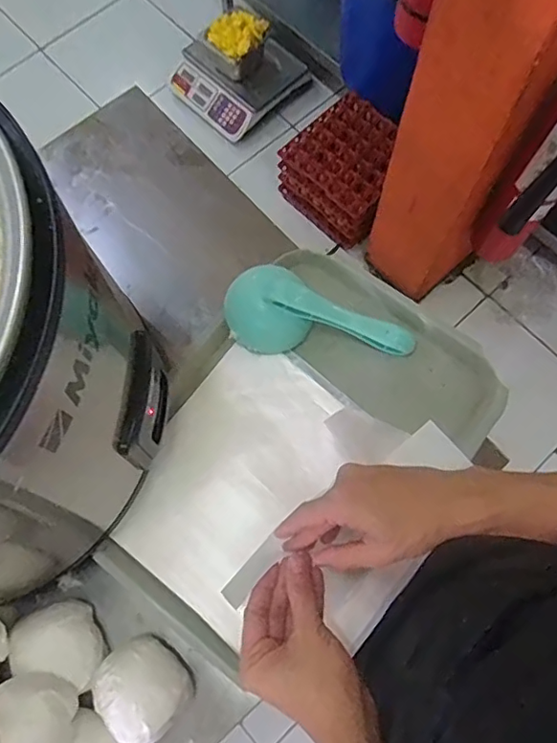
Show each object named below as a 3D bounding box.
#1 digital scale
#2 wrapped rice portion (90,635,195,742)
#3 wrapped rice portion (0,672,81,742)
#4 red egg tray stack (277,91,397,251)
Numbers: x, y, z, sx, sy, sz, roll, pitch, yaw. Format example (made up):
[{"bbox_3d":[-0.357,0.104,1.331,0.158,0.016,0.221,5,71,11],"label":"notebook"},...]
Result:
[{"bbox_3d":[-0.123,-0.922,1.736,0.324,0.159,0.305,-39,76,-11],"label":"digital scale"},{"bbox_3d":[-0.123,0.282,0.497,0.070,0.054,0.078,-41,76,-12],"label":"wrapped rice portion"},{"bbox_3d":[-0.209,0.308,0.474,0.068,0.048,0.085,9,45,-40],"label":"wrapped rice portion"},{"bbox_3d":[0.202,-0.552,1.579,0.304,0.222,0.284,42,77,13],"label":"red egg tray stack"}]

